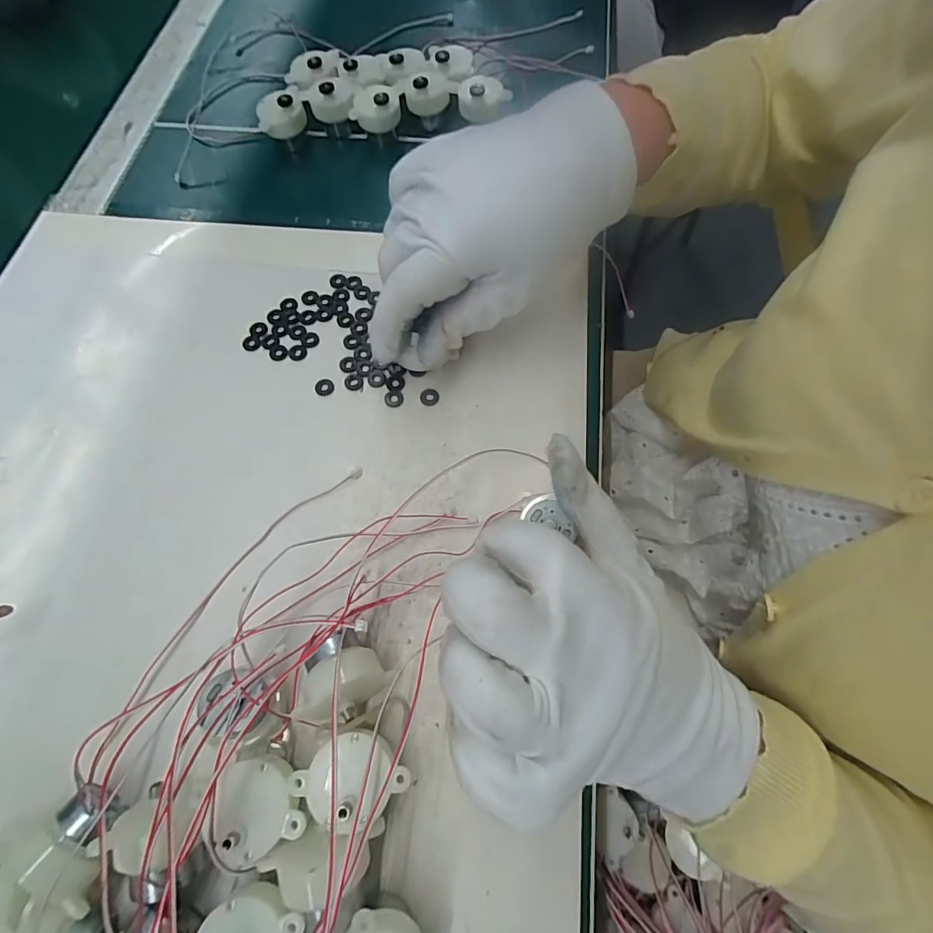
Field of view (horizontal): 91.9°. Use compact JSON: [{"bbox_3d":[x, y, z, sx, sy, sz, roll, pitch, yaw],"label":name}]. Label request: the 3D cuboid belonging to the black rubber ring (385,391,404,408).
[{"bbox_3d":[-0.041,-0.039,0.257,0.010,0.004,0.011,0,69,1],"label":"black rubber ring"}]

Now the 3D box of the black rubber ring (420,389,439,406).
[{"bbox_3d":[-0.021,-0.040,0.257,0.011,0.004,0.011,0,69,1],"label":"black rubber ring"}]

